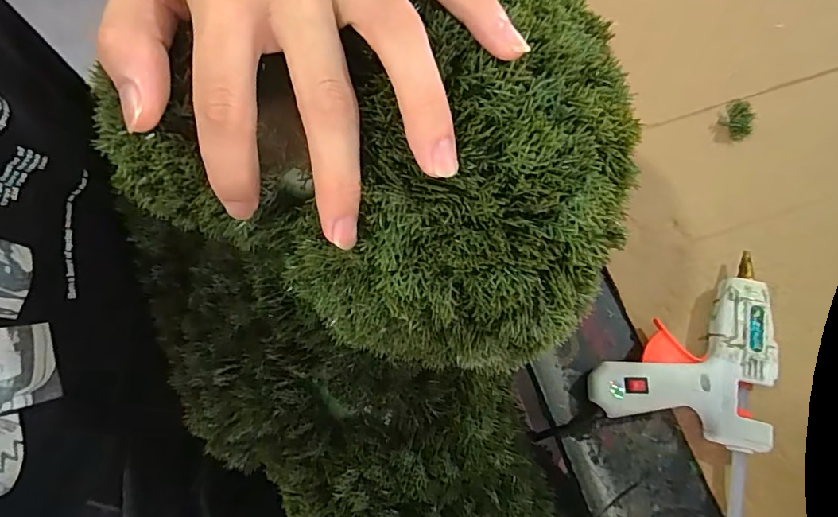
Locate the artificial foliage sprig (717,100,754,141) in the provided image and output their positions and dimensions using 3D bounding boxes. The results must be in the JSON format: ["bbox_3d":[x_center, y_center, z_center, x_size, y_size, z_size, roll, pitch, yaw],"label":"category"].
[{"bbox_3d":[0.265,-0.116,0.398,0.027,0.021,0.029,43,77,16],"label":"artificial foliage sprig"}]

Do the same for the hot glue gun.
[{"bbox_3d":[0.186,0.056,0.343,0.111,0.032,0.128,14,71,8],"label":"hot glue gun"}]

